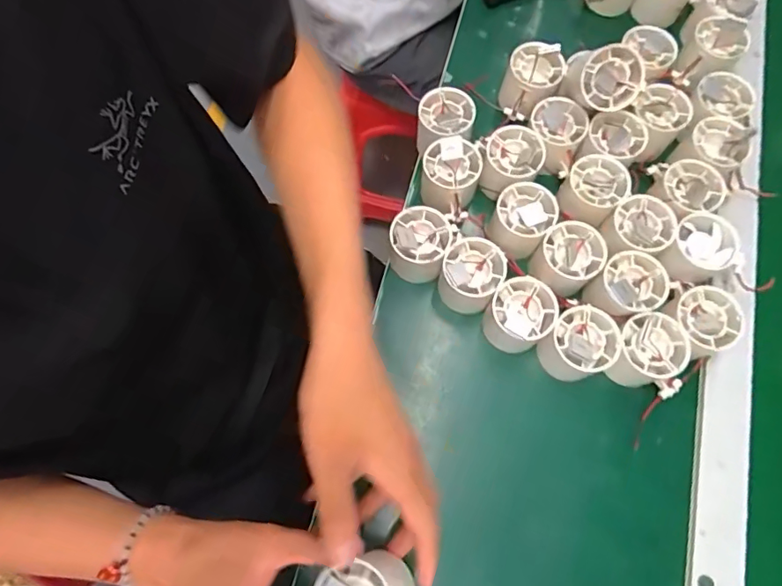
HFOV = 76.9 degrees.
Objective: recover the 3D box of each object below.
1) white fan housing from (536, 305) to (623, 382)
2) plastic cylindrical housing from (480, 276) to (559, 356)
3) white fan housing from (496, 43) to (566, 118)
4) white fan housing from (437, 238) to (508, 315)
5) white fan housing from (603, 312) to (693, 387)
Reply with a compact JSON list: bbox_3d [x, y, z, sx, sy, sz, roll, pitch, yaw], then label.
[{"bbox_3d":[0.161,0.045,0.423,0.052,0.044,0.054,0,72,0],"label":"white fan housing"},{"bbox_3d":[0.113,0.020,0.433,0.052,0.047,0.054,0,72,0],"label":"plastic cylindrical housing"},{"bbox_3d":[0.141,-0.213,0.495,0.053,0.044,0.057,22,73,7],"label":"white fan housing"},{"bbox_3d":[0.073,-0.016,0.447,0.052,0.054,0.054,0,72,0],"label":"white fan housing"},{"bbox_3d":[0.216,0.049,0.421,0.059,0.043,0.051,-23,73,-8],"label":"white fan housing"}]

